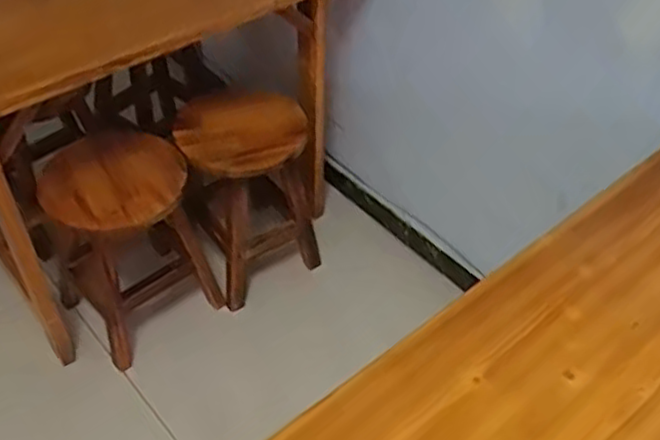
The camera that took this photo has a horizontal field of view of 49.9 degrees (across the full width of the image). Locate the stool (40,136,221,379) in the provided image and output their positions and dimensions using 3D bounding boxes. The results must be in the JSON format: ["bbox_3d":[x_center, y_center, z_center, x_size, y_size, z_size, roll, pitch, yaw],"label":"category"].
[{"bbox_3d":[-0.438,0.048,1.548,0.325,0.395,0.273,-23,54,-21],"label":"stool"}]

